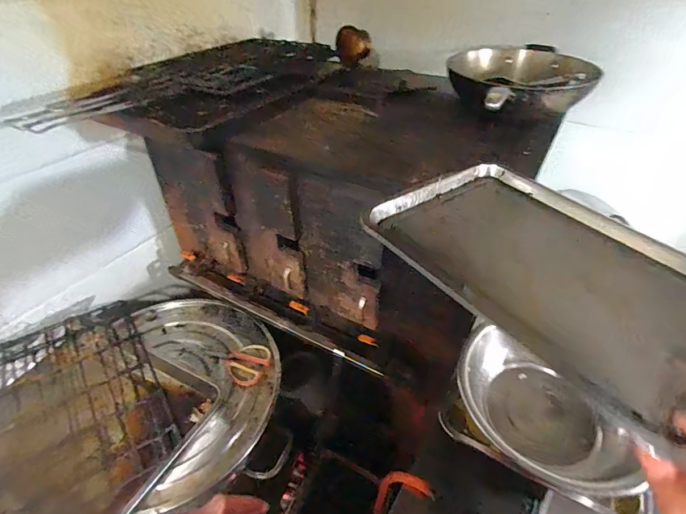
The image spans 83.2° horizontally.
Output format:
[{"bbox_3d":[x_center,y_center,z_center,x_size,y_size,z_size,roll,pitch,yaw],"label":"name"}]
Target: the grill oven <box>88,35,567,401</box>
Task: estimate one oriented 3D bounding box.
[{"bbox_3d":[-0.069,-0.179,1.020,0.902,0.535,0.527,21,43,23],"label":"grill oven"}]

